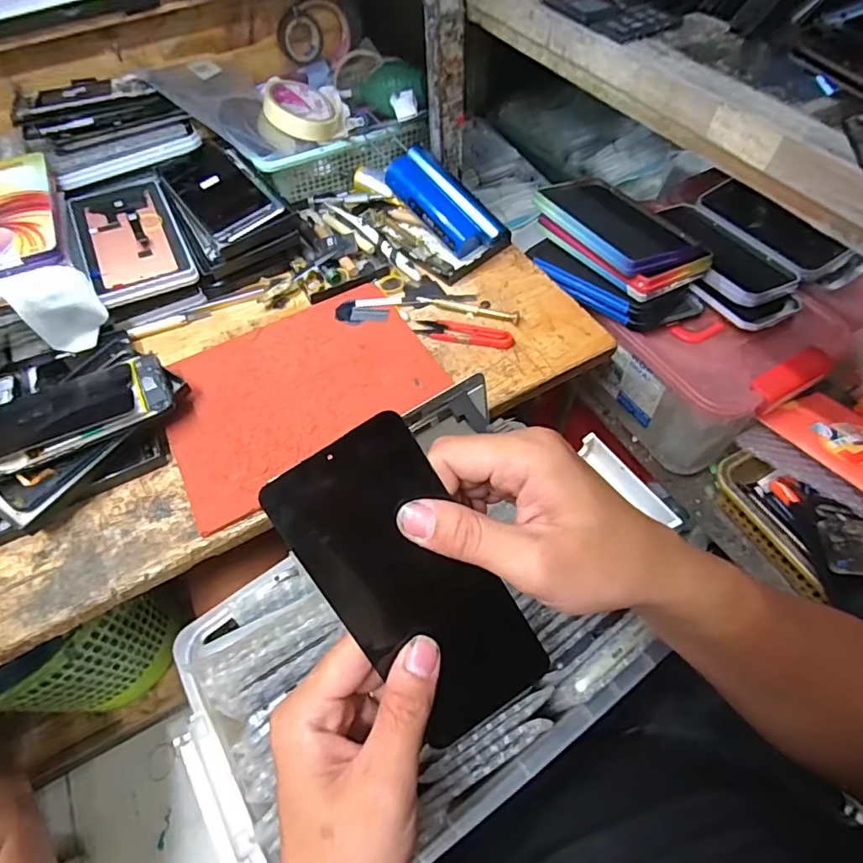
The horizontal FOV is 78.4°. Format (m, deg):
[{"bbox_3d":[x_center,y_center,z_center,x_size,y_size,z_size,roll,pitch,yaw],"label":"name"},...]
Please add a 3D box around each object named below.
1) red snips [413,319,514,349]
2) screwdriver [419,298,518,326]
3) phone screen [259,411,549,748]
[{"bbox_3d":[0.033,-0.101,0.545,0.100,0.008,0.025,13,58,11],"label":"red snips"},{"bbox_3d":[0.039,-0.131,0.562,0.110,0.008,0.014,14,58,12],"label":"screwdriver"},{"bbox_3d":[-0.008,0.074,0.250,0.072,0.004,0.155,-32,101,-7],"label":"phone screen"}]

